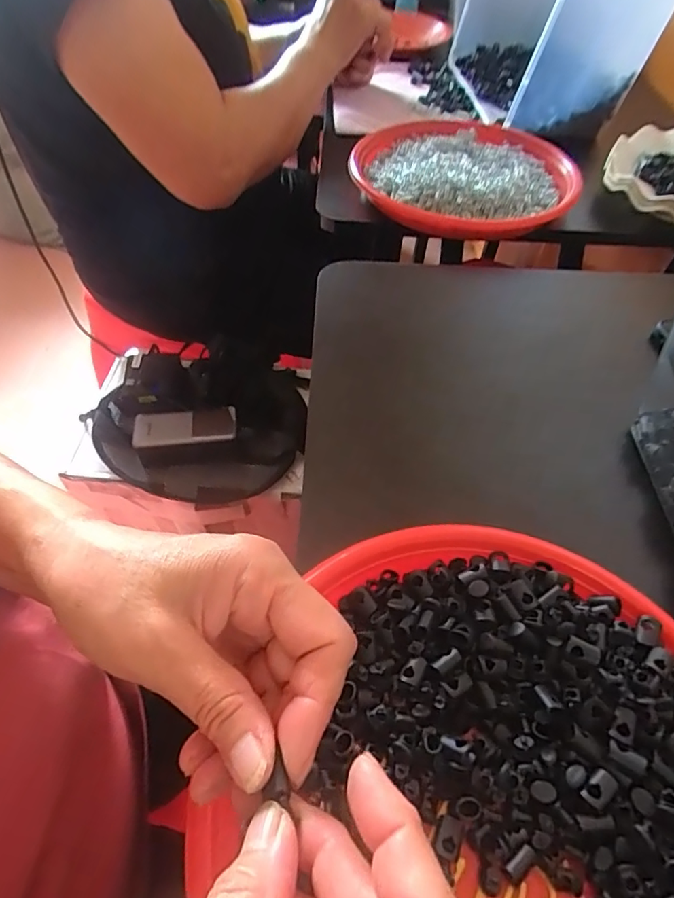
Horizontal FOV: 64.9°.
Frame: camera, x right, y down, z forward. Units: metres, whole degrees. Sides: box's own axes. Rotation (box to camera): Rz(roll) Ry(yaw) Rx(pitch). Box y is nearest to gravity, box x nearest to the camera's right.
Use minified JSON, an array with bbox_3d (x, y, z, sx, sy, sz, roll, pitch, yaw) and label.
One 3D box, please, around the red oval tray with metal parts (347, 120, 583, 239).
[{"bbox_3d":[0.137,-0.302,0.587,0.243,0.043,0.238,23,54,15],"label":"red oval tray with metal parts"}]

